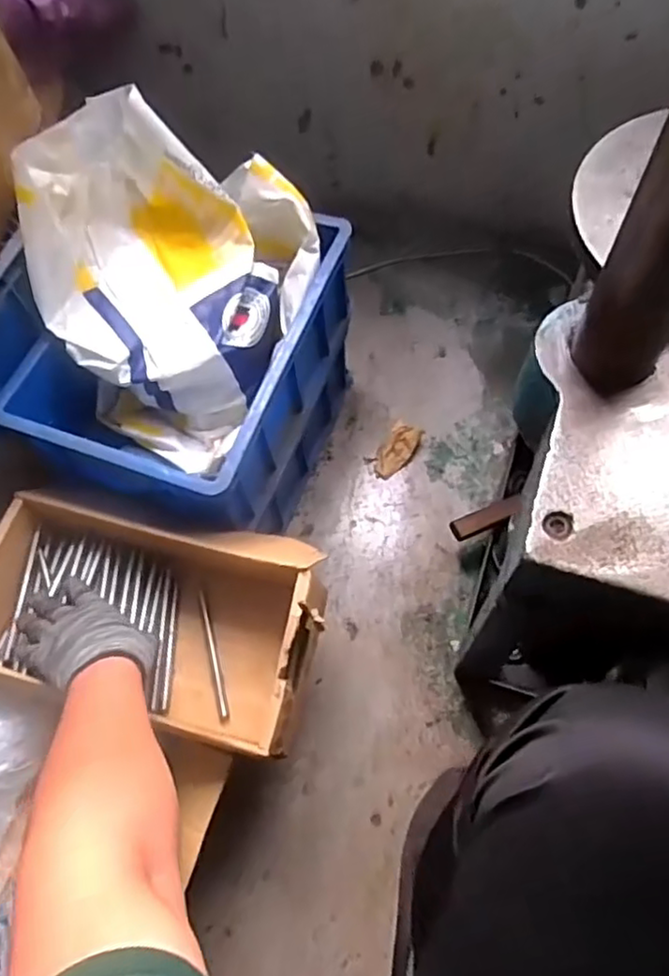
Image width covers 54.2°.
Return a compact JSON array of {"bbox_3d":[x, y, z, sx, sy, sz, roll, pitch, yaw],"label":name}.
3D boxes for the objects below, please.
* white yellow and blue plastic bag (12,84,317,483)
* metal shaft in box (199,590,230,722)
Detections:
[{"bbox_3d":[-0.199,-0.250,0.777,0.276,0.243,0.324,27,69,16],"label":"white yellow and blue plastic bag"},{"bbox_3d":[-0.141,0.192,0.755,0.011,0.011,0.149,-16,64,-4],"label":"metal shaft in box"}]

